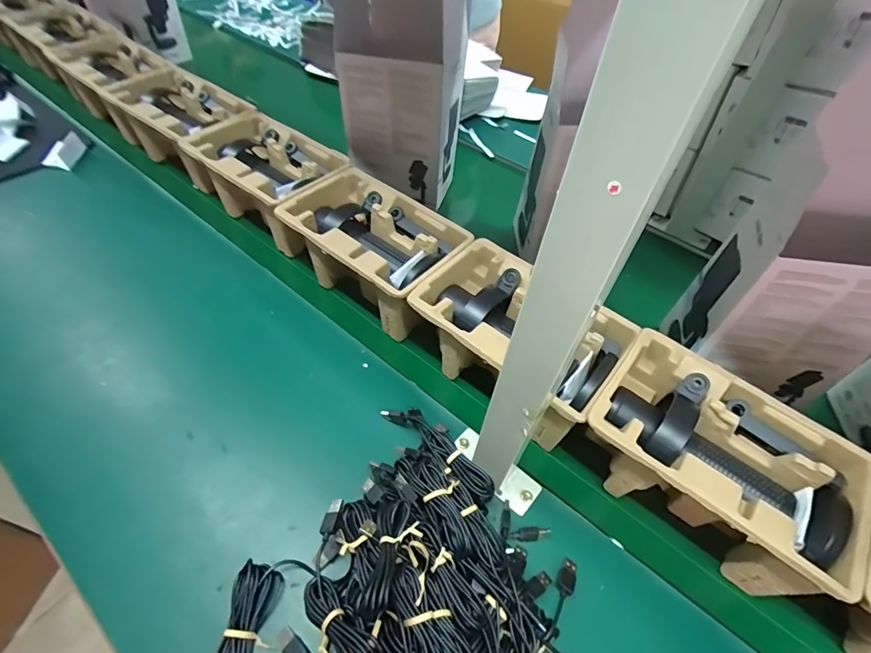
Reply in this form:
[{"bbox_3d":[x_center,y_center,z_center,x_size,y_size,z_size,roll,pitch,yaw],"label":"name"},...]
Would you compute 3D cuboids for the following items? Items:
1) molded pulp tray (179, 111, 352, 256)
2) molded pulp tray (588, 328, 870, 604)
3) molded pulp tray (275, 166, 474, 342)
[{"bbox_3d":[-0.256,-0.229,0.685,0.229,0.101,0.159,35,56,22],"label":"molded pulp tray"},{"bbox_3d":[0.263,0.131,0.427,0.220,0.101,0.142,33,56,20],"label":"molded pulp tray"},{"bbox_3d":[-0.083,-0.095,0.601,0.226,0.119,0.151,36,57,22],"label":"molded pulp tray"}]

